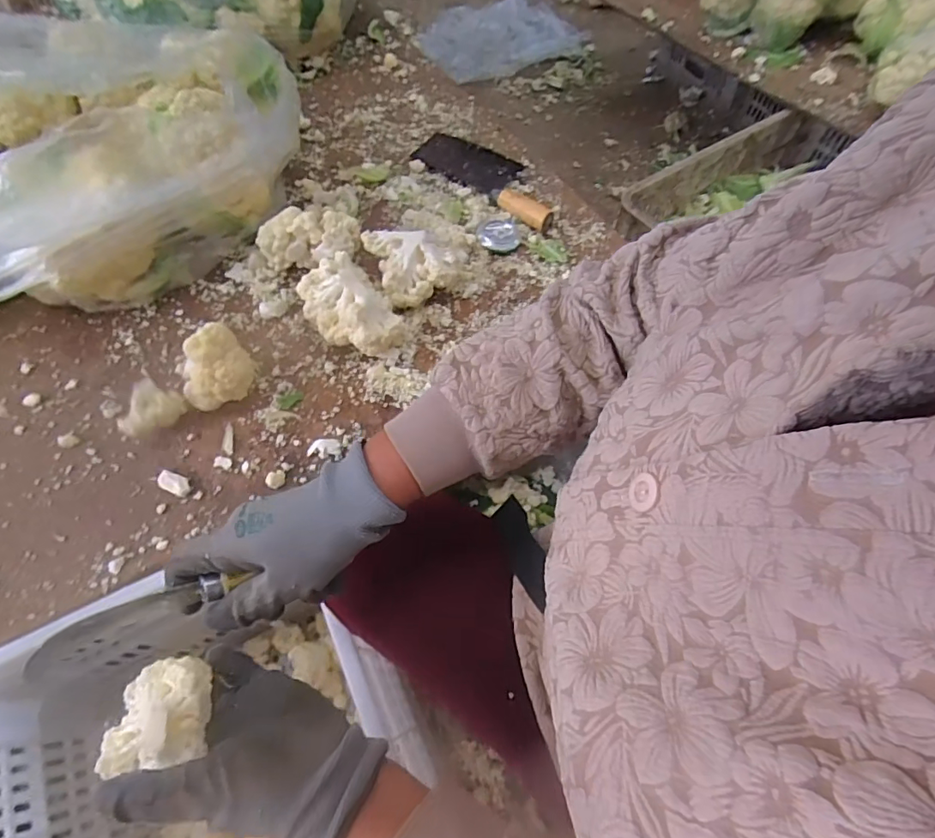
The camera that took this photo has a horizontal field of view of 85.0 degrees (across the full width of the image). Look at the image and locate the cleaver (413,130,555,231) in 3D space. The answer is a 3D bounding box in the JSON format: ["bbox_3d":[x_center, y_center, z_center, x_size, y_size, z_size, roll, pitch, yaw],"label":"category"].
[{"bbox_3d":[0.038,-0.380,0.787,0.266,0.026,0.107,37,66,19],"label":"cleaver"}]

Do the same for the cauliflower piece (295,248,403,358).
[{"bbox_3d":[-0.139,-0.133,0.621,0.098,0.063,0.142,-36,66,-19],"label":"cauliflower piece"}]

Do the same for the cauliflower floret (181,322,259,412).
[{"bbox_3d":[-0.279,-0.053,0.562,0.074,0.083,0.057,-19,62,-11],"label":"cauliflower floret"}]

